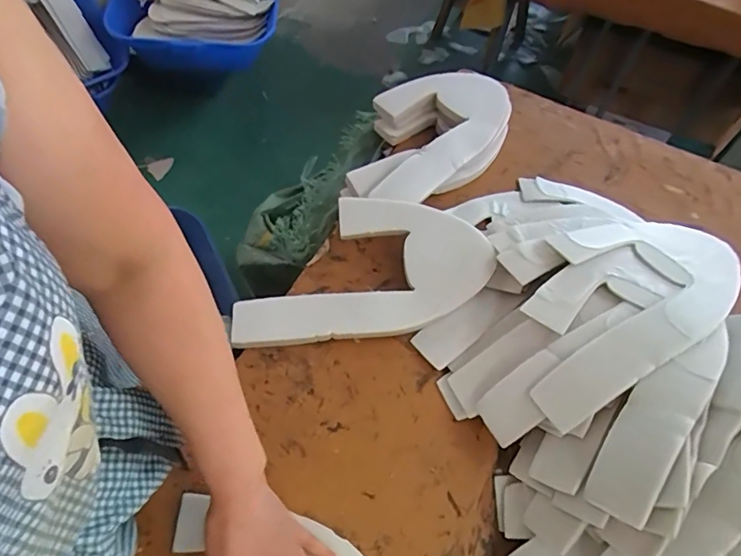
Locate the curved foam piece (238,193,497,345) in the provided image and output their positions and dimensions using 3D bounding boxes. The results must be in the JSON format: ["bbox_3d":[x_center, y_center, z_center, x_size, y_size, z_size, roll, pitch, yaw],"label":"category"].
[{"bbox_3d":[-0.010,-0.015,0.652,0.329,0.020,0.183,-5,73,-2],"label":"curved foam piece"}]

